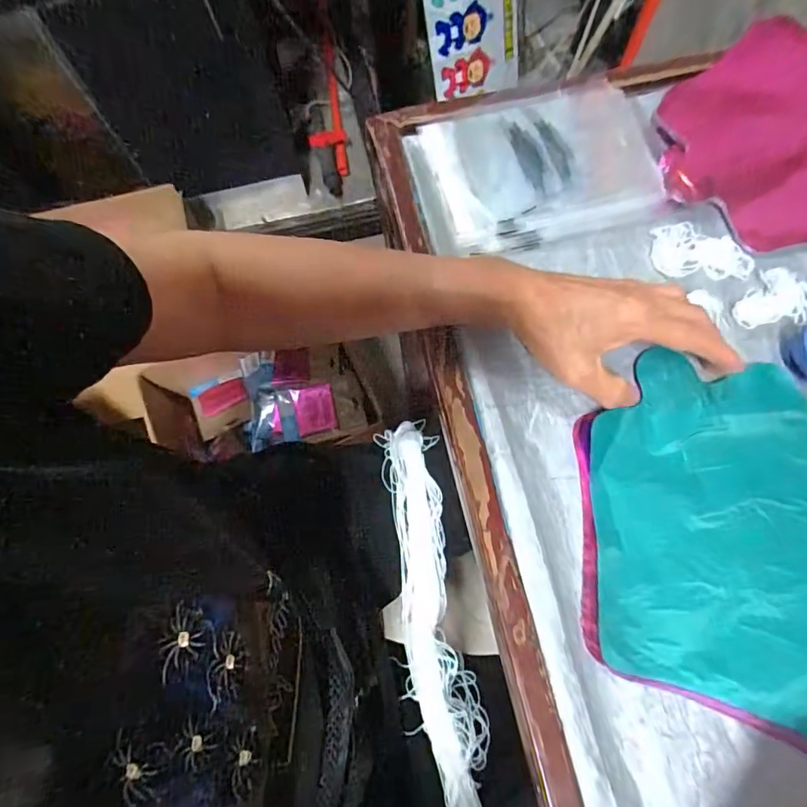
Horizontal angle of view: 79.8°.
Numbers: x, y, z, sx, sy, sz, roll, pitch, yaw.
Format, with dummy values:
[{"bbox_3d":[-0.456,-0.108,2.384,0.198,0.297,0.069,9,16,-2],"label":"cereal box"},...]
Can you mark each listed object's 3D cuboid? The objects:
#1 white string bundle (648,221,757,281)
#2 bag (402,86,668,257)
[{"bbox_3d":[0.246,-0.122,0.391,0.080,0.009,0.045,14,73,6],"label":"white string bundle"},{"bbox_3d":[0.119,-0.210,0.429,0.220,0.016,0.141,-16,72,-3],"label":"bag"}]

